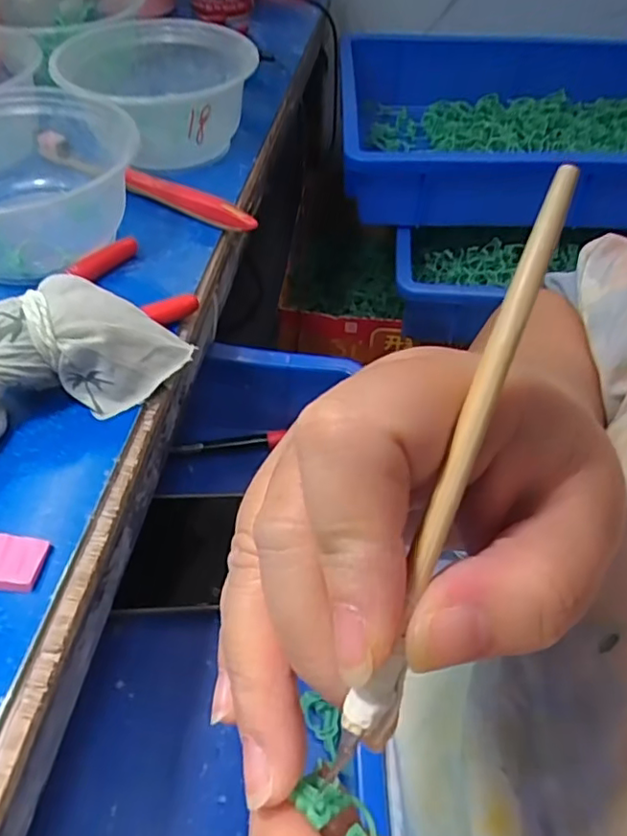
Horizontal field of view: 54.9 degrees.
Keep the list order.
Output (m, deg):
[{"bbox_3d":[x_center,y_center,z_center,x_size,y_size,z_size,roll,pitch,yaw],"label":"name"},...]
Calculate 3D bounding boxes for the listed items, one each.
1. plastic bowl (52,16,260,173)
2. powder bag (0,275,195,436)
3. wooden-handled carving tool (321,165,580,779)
[{"bbox_3d":[-0.111,-0.234,0.435,0.126,0.061,0.140,-8,51,-9],"label":"plastic bowl"},{"bbox_3d":[-0.129,-0.022,0.266,0.144,0.047,0.051,-27,56,-22],"label":"powder bag"},{"bbox_3d":[0.024,0.010,0.106,0.004,0.004,0.115,21,90,15],"label":"wooden-handled carving tool"}]

